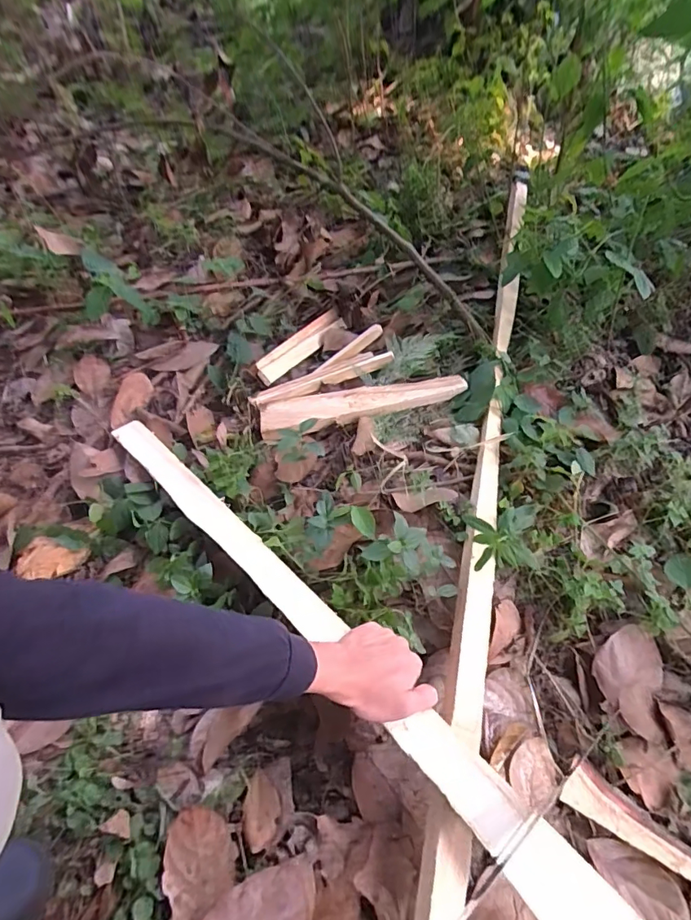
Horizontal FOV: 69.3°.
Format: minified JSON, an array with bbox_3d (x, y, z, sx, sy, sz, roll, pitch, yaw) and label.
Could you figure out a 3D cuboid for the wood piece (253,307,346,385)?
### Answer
[{"bbox_3d":[-0.084,-0.227,0.961,0.054,0.017,0.240,28,55,23],"label":"wood piece"}]

